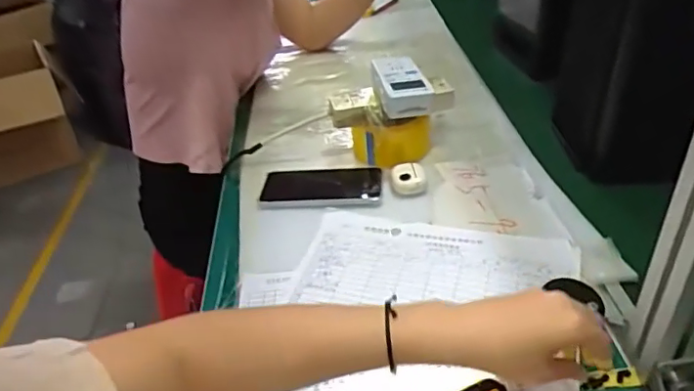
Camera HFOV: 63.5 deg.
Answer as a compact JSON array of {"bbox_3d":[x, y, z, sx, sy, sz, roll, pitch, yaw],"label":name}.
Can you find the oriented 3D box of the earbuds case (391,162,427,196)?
[{"bbox_3d":[0.080,-0.023,0.729,0.045,0.026,0.042,-8,37,0],"label":"earbuds case"}]

